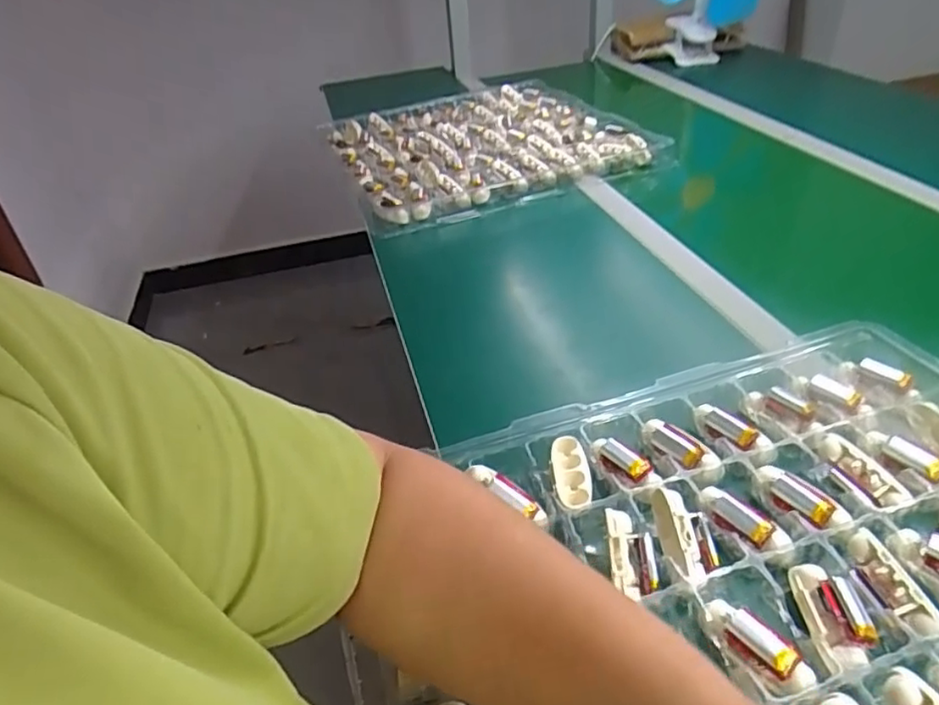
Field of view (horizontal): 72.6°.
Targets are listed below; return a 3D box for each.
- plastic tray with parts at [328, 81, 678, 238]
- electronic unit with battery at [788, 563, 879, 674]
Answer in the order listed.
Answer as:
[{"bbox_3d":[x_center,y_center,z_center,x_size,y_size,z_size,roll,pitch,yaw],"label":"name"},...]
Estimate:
[{"bbox_3d":[0.016,-0.343,1.047,0.446,0.043,0.425,-15,37,-12],"label":"plastic tray with parts"},{"bbox_3d":[0.199,0.141,0.349,0.030,0.016,0.062,-2,36,6],"label":"electronic unit with battery"}]

